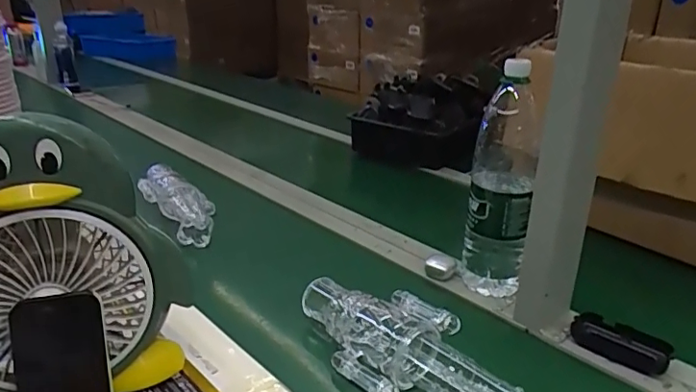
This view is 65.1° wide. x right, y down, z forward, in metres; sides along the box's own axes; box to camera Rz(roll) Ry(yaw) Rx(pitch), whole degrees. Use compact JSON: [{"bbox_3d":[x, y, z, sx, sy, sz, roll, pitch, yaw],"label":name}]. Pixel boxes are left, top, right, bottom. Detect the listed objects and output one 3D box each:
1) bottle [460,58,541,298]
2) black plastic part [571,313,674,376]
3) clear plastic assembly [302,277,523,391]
[{"bbox_3d":[0.207,-0.010,0.731,0.080,0.326,0.070,5,22,10],"label":"bottle"},{"bbox_3d":[0.338,0.179,0.672,0.061,0.025,0.108,-18,29,-40],"label":"black plastic part"},{"bbox_3d":[0.061,0.169,0.624,0.114,0.061,0.293,-18,29,-39],"label":"clear plastic assembly"}]

